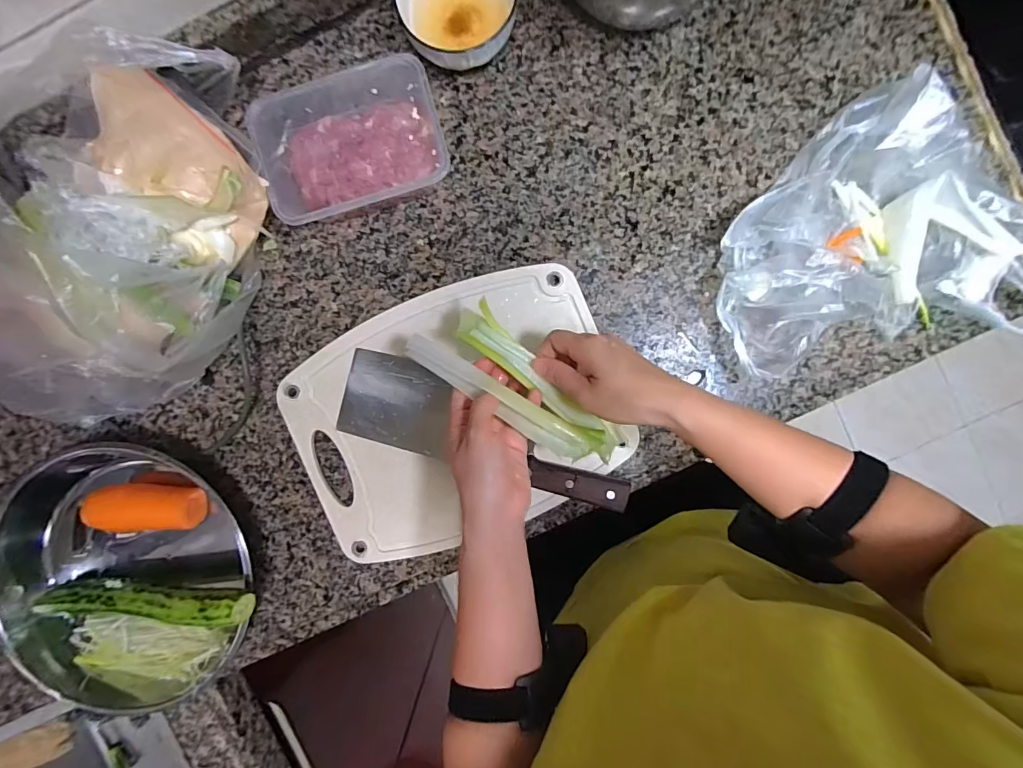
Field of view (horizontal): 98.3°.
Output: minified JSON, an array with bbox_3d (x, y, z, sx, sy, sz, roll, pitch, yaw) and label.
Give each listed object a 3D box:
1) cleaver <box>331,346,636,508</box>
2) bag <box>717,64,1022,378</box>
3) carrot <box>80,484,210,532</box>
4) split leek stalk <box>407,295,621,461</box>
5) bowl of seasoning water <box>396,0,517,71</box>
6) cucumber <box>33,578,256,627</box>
[{"bbox_3d":[-0.028,0.048,0.461,0.309,0.033,0.090,16,93,0],"label":"cleaver"},{"bbox_3d":[0.353,-0.151,0.430,0.302,0.062,0.240,-13,93,2],"label":"bag"},{"bbox_3d":[-0.385,0.128,0.470,0.113,0.047,0.055,0,93,1],"label":"carrot"},{"bbox_3d":[0.015,0.004,0.403,0.213,0.049,0.070,35,93,-5],"label":"split leek stalk"},{"bbox_3d":[-0.050,-0.357,0.428,0.106,0.063,0.111,0,93,1],"label":"bowl of seasoning water"},{"bbox_3d":[-0.385,0.224,0.456,0.263,0.027,0.030,-3,93,14],"label":"cucumber"}]

